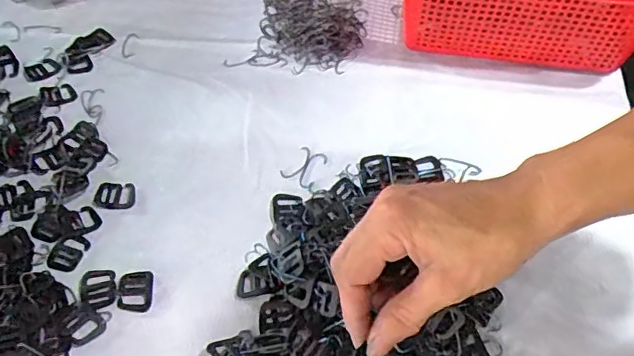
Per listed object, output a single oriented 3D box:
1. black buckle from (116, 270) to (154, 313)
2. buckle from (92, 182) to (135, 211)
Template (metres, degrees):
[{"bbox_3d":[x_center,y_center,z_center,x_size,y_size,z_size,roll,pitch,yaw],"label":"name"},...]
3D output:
[{"bbox_3d":[-0.138,0.085,0.424,0.026,0.004,0.033,-5,53,-7],"label":"black buckle"},{"bbox_3d":[-0.172,0.016,0.477,0.035,0.006,0.027,1,52,-2],"label":"buckle"}]

